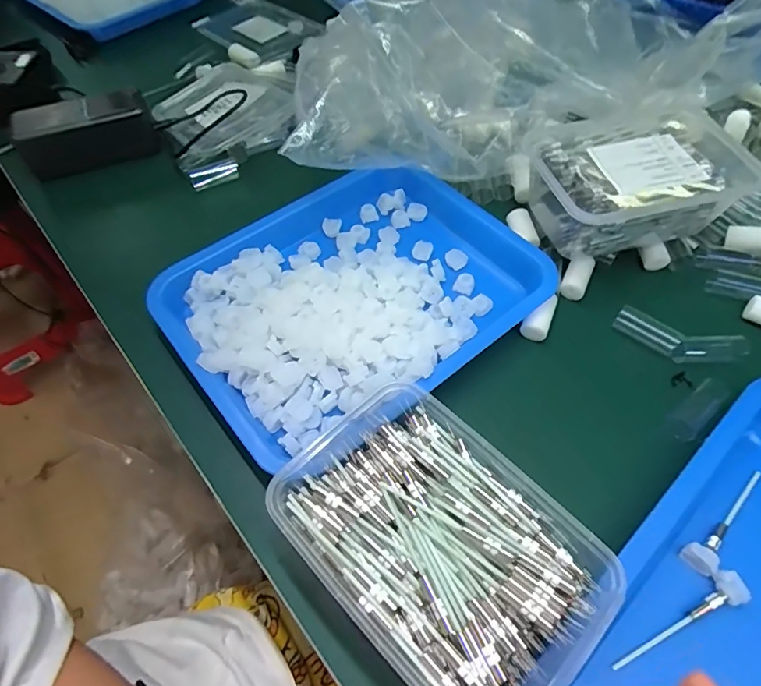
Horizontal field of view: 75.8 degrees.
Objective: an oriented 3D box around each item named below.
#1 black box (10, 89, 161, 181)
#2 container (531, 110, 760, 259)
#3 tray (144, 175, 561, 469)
[{"bbox_3d":[-0.302,-0.220,0.504,0.127,0.047,0.048,-22,58,-13],"label":"black box"},{"bbox_3d":[0.216,-0.132,0.430,0.158,0.081,0.105,-11,57,-6],"label":"container"},{"bbox_3d":[-0.019,-0.043,0.404,0.279,0.037,0.215,-35,62,-20],"label":"tray"}]

